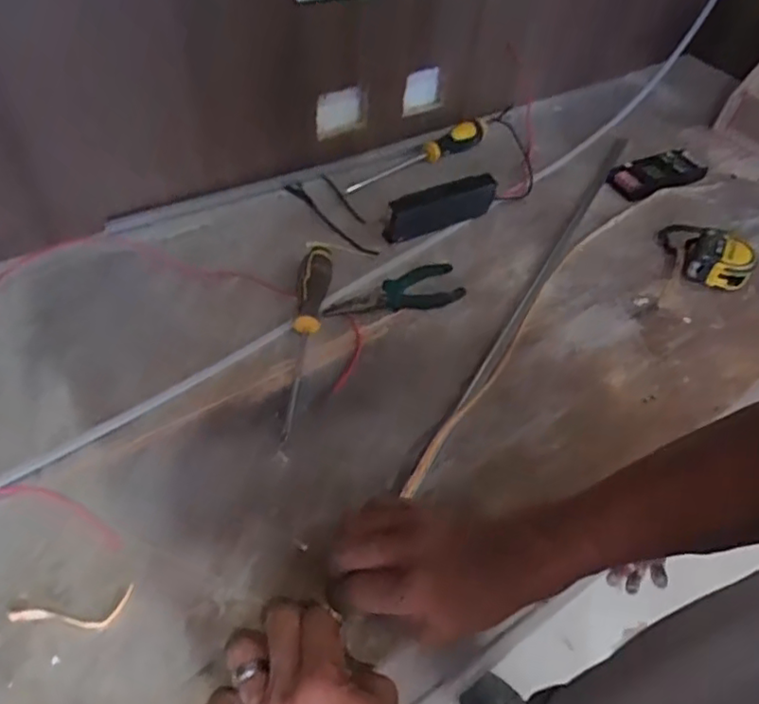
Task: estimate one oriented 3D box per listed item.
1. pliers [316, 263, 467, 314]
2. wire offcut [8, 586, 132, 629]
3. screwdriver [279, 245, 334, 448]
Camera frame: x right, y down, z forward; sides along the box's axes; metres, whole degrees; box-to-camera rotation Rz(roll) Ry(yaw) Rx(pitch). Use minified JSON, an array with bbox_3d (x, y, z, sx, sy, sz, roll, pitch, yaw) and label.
[{"bbox_3d":[0.014,-0.063,0.667,0.150,0.011,0.055,-12,53,-15],"label":"pliers"},{"bbox_3d":[-0.213,0.183,0.429,0.080,0.004,0.026,-9,53,-14],"label":"wire offcut"},{"bbox_3d":[-0.069,-0.018,0.600,0.032,0.040,0.219,4,51,-3],"label":"screwdriver"}]

